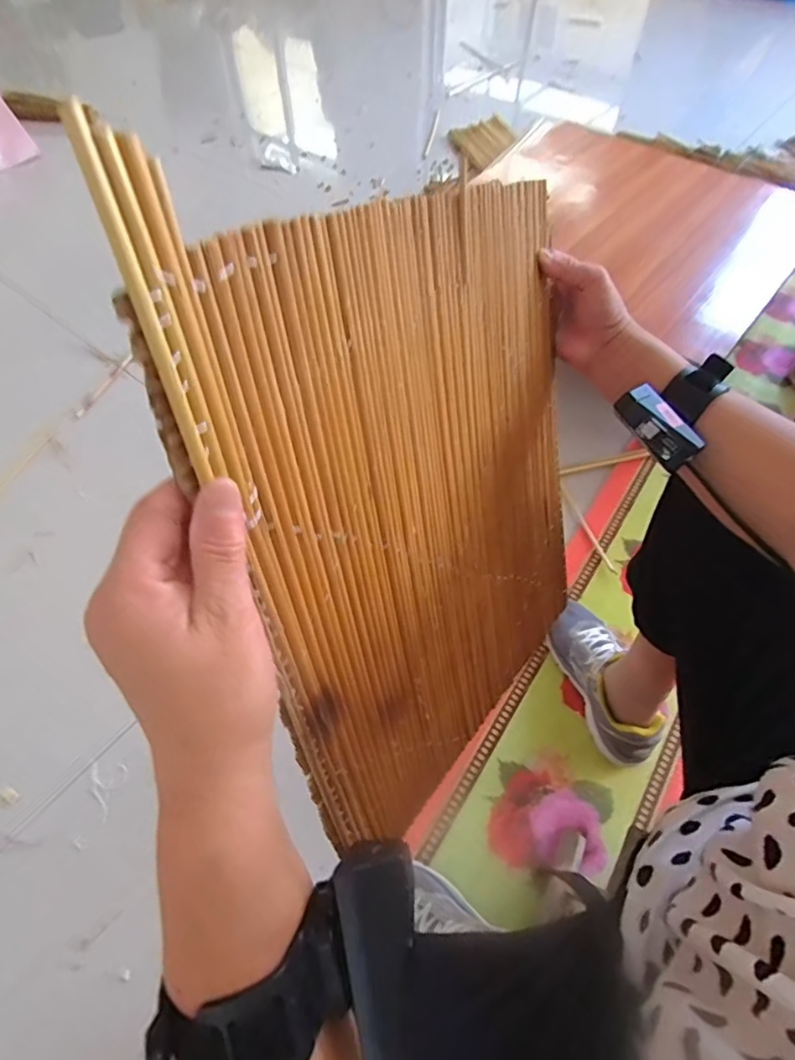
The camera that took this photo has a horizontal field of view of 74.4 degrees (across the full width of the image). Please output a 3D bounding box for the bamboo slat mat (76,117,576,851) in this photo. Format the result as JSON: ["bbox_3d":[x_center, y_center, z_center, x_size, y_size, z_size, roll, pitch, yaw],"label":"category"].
[{"bbox_3d":[0.047,-0.012,0.400,0.017,0.463,0.373,16,42,34],"label":"bamboo slat mat"}]

